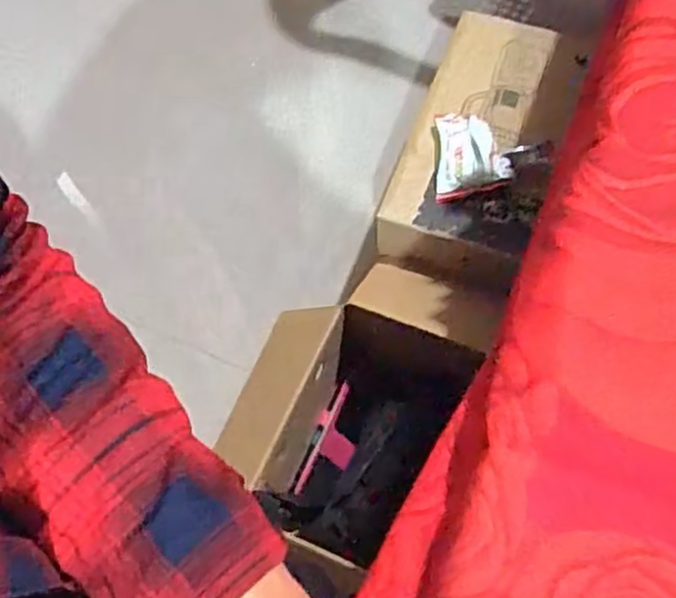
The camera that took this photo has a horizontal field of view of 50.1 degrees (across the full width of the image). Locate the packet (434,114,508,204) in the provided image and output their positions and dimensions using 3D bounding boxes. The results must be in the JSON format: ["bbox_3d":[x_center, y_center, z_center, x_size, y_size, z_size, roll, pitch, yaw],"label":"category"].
[{"bbox_3d":[0.140,-0.165,0.800,0.073,0.033,0.107,-8,64,1],"label":"packet"}]

